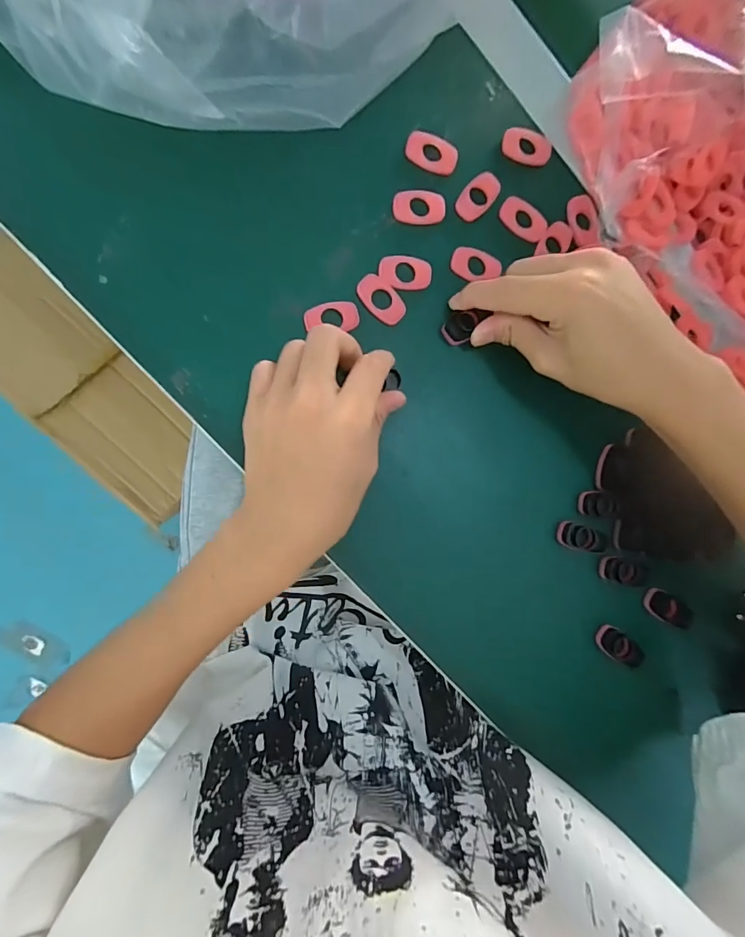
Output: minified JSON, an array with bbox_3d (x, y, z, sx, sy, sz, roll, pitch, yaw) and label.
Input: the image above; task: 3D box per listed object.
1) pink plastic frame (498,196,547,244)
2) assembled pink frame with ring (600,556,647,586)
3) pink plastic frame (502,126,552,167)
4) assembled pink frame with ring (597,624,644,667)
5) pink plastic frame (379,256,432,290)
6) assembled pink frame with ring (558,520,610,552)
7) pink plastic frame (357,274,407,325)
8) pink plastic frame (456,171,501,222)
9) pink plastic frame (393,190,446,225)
[{"bbox_3d":[0.099,-0.162,0.275,0.033,0.004,0.022,38,85,-8],"label":"pink plastic frame"},{"bbox_3d":[0.173,0.071,0.290,0.035,0.004,0.016,13,89,-9],"label":"assembled pink frame with ring"},{"bbox_3d":[0.100,-0.208,0.276,0.033,0.007,0.018,4,90,-10],"label":"pink plastic frame"},{"bbox_3d":[0.168,0.121,0.290,0.033,0.007,0.017,37,86,5],"label":"assembled pink frame with ring"},{"bbox_3d":[0.021,-0.121,0.261,0.032,0.004,0.021,-2,91,-9],"label":"pink plastic frame"},{"bbox_3d":[0.142,0.047,0.285,0.034,0.004,0.017,15,89,-9],"label":"assembled pink frame with ring"},{"bbox_3d":[0.006,-0.103,0.258,0.019,0.004,0.032,-44,97,-6],"label":"pink plastic frame"},{"bbox_3d":[0.067,-0.173,0.269,0.018,0.004,0.035,40,85,-8],"label":"pink plastic frame"},{"bbox_3d":[0.029,-0.162,0.263,0.033,0.004,0.020,-1,91,-9],"label":"pink plastic frame"}]

